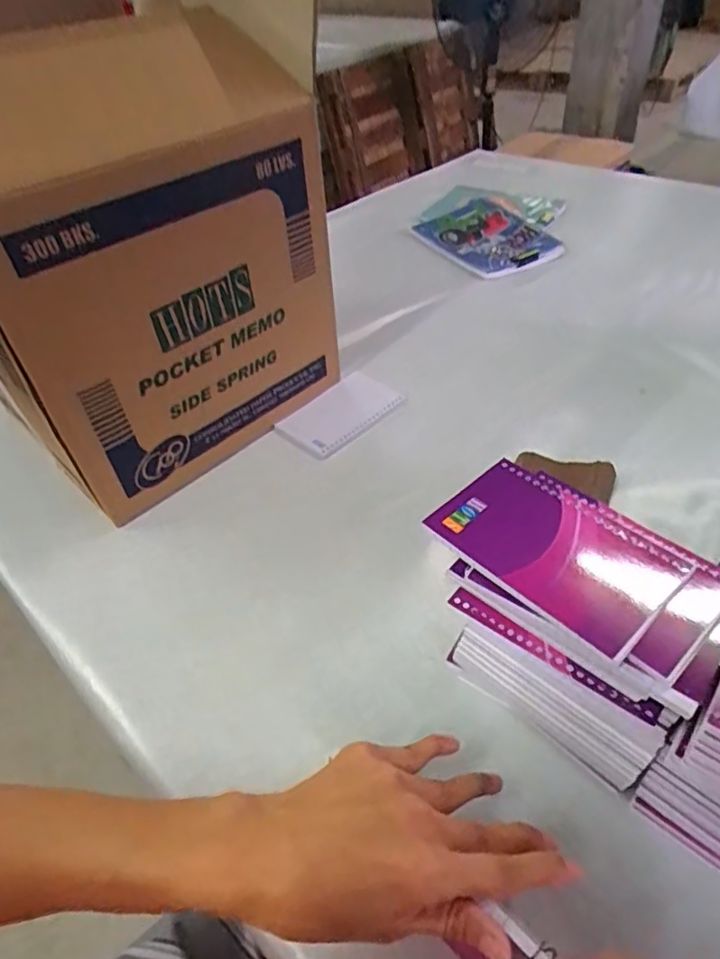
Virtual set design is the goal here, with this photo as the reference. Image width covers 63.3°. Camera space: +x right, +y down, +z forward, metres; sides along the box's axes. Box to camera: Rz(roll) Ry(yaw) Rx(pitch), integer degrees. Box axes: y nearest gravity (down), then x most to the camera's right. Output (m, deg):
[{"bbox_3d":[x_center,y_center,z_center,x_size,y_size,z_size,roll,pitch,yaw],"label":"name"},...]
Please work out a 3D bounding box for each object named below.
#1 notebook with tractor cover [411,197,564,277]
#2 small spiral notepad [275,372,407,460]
[{"bbox_3d":[0.198,-0.394,0.951,0.161,0.015,0.223,-26,51,-14],"label":"notebook with tractor cover"},{"bbox_3d":[-0.023,-0.074,0.652,0.136,0.013,0.077,-35,50,-28],"label":"small spiral notepad"}]

